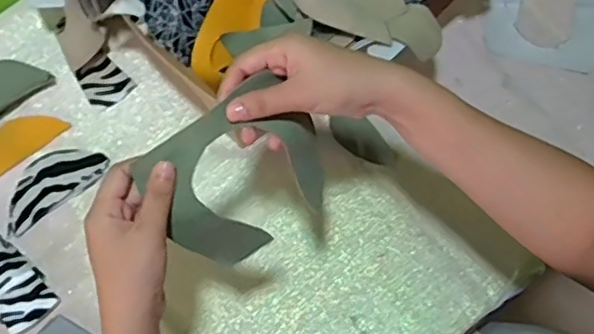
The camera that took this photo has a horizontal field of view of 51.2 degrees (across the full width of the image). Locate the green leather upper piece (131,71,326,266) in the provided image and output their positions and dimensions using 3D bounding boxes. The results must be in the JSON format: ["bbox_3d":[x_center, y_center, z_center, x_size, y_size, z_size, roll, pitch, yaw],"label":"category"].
[{"bbox_3d":[-0.039,0.004,0.458,0.129,0.037,0.107,-33,105,-4],"label":"green leather upper piece"}]

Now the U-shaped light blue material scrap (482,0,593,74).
[{"bbox_3d":[0.281,-0.171,0.697,0.137,0.009,0.123,20,79,4],"label":"U-shaped light blue material scrap"}]

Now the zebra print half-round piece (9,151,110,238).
[{"bbox_3d":[-0.260,0.016,0.655,0.117,0.006,0.054,-39,77,-10],"label":"zebra print half-round piece"}]

